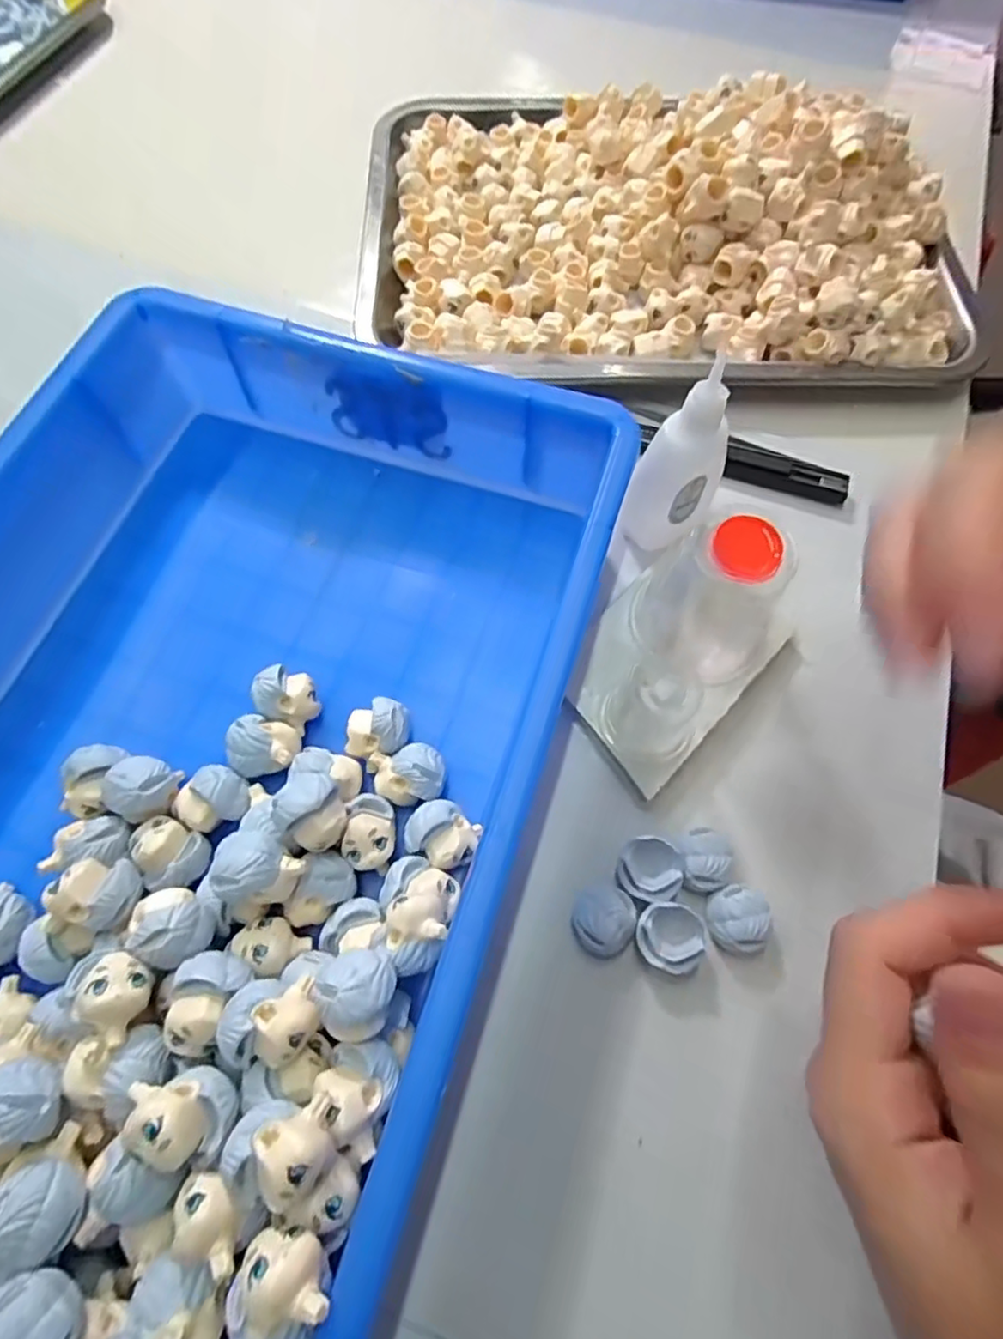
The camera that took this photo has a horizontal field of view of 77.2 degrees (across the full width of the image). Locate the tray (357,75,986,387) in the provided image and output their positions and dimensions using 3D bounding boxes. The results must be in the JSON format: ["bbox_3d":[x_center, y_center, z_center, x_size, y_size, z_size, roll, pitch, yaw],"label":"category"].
[{"bbox_3d":[0.094,-0.274,0.379,0.347,0.072,0.256,0,68,-1],"label":"tray"}]

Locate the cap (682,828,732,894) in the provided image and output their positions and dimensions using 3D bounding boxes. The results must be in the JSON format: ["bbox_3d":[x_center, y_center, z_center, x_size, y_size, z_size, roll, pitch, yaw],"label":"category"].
[{"bbox_3d":[0.079,0.075,0.248,0.019,0.017,0.023,0,68,-1],"label":"cap"}]

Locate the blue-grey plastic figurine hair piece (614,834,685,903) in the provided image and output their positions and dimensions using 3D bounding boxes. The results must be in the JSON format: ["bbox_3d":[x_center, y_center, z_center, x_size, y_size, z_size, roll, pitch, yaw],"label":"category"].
[{"bbox_3d":[0.057,0.077,0.246,0.023,0.013,0.024,0,68,-1],"label":"blue-grey plastic figurine hair piece"}]

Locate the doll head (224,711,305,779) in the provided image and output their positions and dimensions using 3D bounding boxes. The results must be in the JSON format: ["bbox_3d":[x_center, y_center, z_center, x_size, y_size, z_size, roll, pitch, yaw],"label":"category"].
[{"bbox_3d":[-0.094,0.033,0.254,0.027,0.025,0.023,15,68,5],"label":"doll head"}]

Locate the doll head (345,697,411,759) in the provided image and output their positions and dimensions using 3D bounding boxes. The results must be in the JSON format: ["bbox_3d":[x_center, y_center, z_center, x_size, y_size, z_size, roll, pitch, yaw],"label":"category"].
[{"bbox_3d":[-0.050,0.025,0.257,0.025,0.025,0.023,0,68,-1],"label":"doll head"}]

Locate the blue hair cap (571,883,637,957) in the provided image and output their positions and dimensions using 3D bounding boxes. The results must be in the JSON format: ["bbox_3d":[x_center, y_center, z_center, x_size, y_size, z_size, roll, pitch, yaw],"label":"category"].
[{"bbox_3d":[0.038,0.095,0.239,0.022,0.013,0.024,0,68,-1],"label":"blue hair cap"}]

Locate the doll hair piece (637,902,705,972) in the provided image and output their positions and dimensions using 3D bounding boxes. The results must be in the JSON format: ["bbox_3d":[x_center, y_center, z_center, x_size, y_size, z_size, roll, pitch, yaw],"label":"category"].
[{"bbox_3d":[0.062,0.100,0.235,0.024,0.012,0.023,0,68,-1],"label":"doll hair piece"}]

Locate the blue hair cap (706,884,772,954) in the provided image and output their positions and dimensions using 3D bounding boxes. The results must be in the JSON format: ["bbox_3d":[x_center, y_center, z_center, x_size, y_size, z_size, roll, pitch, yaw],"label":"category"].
[{"bbox_3d":[0.090,0.094,0.238,0.021,0.013,0.023,0,68,-1],"label":"blue hair cap"}]

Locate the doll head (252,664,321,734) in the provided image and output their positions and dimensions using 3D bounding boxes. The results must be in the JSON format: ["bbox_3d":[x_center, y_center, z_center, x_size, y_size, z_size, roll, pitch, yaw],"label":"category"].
[{"bbox_3d":[-0.087,0.013,0.262,0.025,0.026,0.022,33,71,12],"label":"doll head"}]

